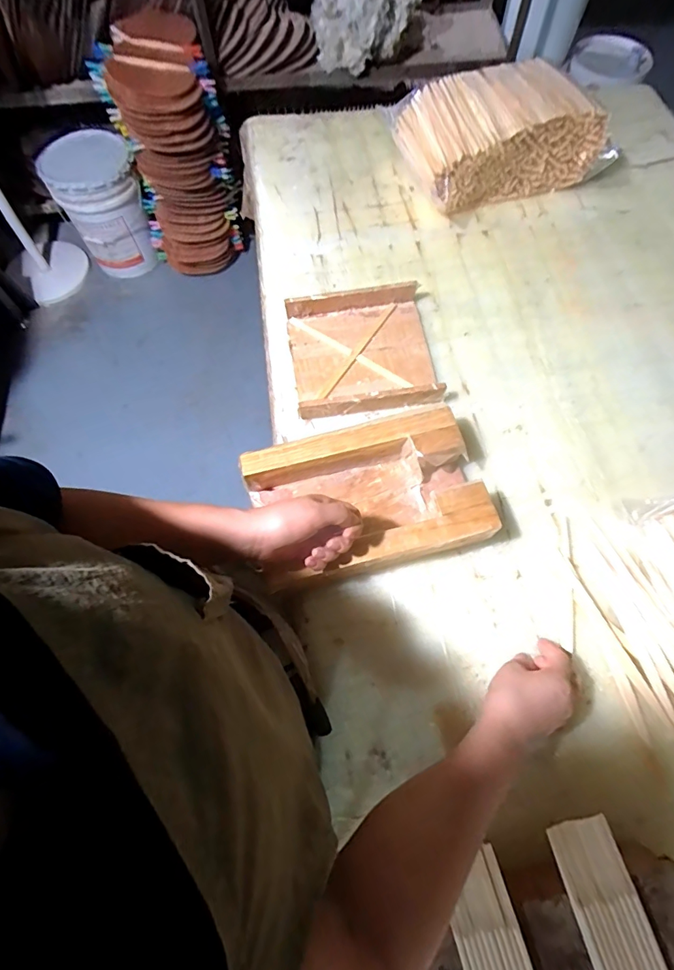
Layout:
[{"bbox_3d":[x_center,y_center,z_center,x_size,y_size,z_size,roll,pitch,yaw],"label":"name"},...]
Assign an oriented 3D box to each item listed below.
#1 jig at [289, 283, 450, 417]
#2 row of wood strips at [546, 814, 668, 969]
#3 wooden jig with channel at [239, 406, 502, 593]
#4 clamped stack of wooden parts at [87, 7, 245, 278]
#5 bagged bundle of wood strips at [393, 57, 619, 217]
[{"bbox_3d":[0.035,-0.198,0.650,0.197,0.033,0.197,-7,68,-2],"label":"jig"},{"bbox_3d":[0.230,0.372,0.358,0.055,0.009,0.170,-15,69,-6],"label":"row of wood strips"},{"bbox_3d":[0.035,0.016,0.546,0.265,0.058,0.171,-14,68,-5],"label":"wooden jig with channel"},{"bbox_3d":[-0.529,-1.060,1.499,0.345,0.637,0.250,-20,69,-8],"label":"clamped stack of wooden parts"},{"bbox_3d":[0.279,-0.590,0.762,0.311,0.135,0.187,-11,68,-3],"label":"bagged bundle of wood strips"}]

